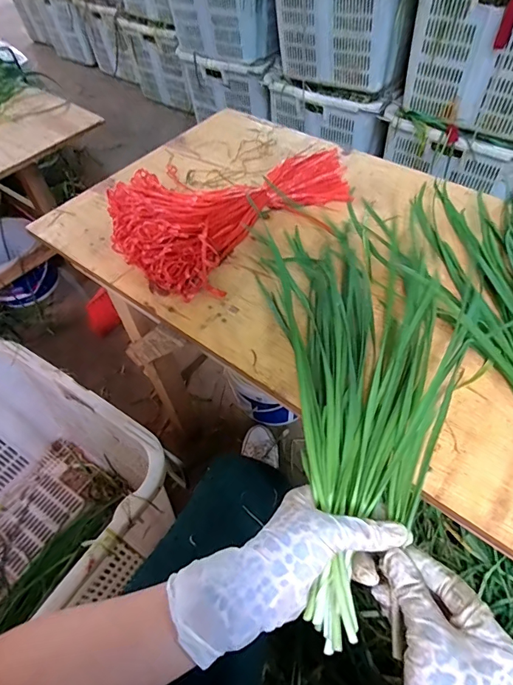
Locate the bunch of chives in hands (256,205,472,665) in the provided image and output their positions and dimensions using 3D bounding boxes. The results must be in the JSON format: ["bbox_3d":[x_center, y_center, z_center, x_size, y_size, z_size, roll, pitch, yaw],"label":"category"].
[{"bbox_3d":[0.104,0.021,0.410,0.174,0.070,0.433,3,48,5],"label":"bunch of chives in hands"}]

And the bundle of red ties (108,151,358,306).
[{"bbox_3d":[-0.038,-0.203,0.573,0.205,0.066,0.334,36,61,26],"label":"bundle of red ties"}]

